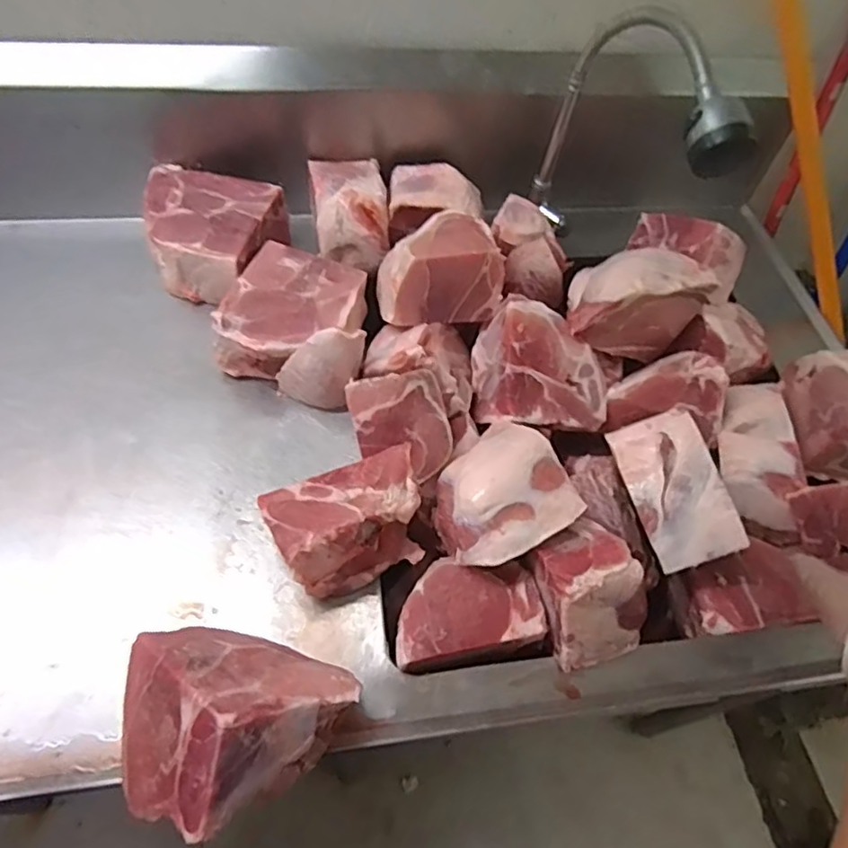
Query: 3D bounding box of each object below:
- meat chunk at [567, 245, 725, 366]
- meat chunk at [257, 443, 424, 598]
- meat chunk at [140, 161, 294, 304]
[{"bbox_3d":[0.240,-0.145,0.724,0.164,0.100,0.095,-7,56,-10],"label":"meat chunk"},{"bbox_3d":[-0.068,0.091,0.547,0.135,0.082,0.089,-17,58,-16],"label":"meat chunk"},{"bbox_3d":[-0.264,-0.224,0.734,0.166,0.080,0.141,16,55,6],"label":"meat chunk"}]

